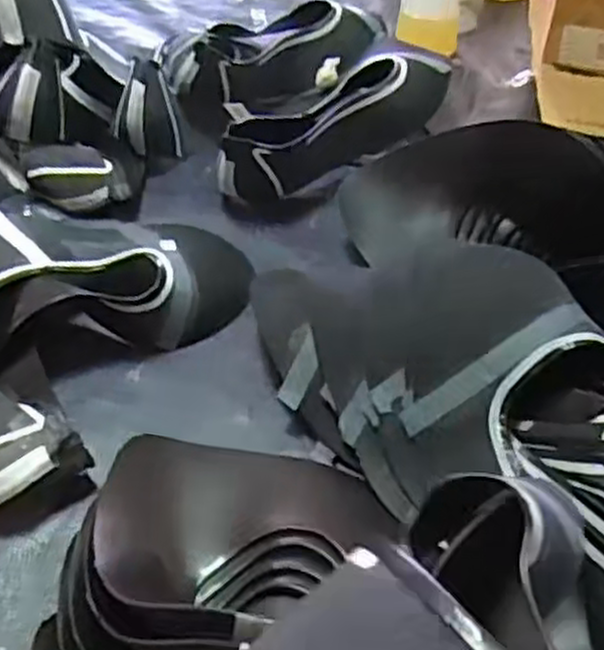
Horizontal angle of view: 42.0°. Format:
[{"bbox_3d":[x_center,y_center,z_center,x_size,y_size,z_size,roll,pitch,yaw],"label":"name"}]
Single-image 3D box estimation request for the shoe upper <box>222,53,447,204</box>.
[{"bbox_3d":[0.026,-0.160,0.642,0.215,0.063,0.050,-27,51,-23],"label":"shoe upper"}]

